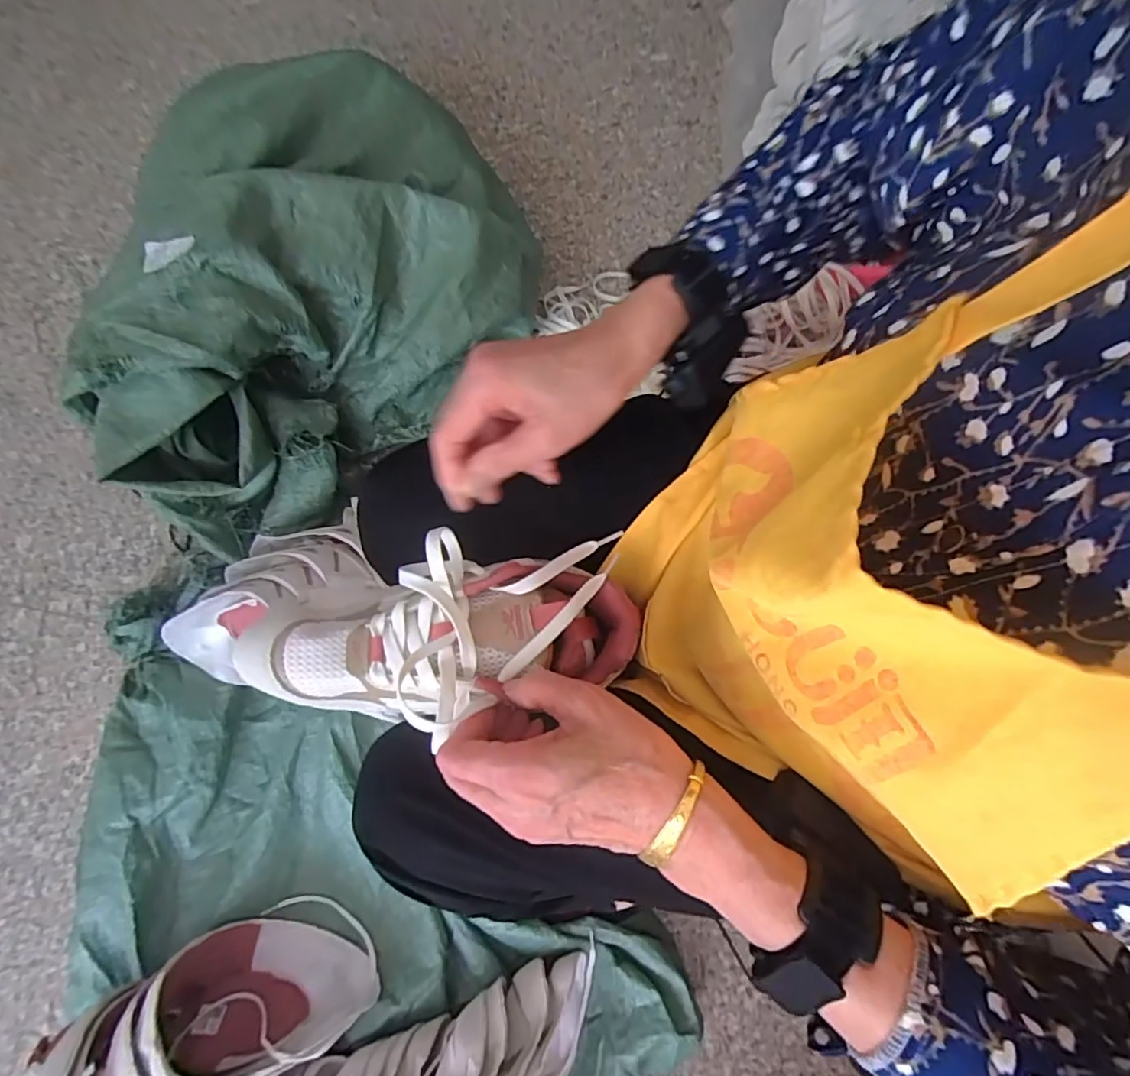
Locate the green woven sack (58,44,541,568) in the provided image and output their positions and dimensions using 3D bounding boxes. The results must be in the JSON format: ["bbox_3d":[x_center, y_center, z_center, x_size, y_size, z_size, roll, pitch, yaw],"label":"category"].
[{"bbox_3d":[-0.325,-0.314,0.709,0.607,0.248,0.367,-39,74,-14],"label":"green woven sack"}]

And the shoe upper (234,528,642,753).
[{"bbox_3d":[-0.081,0.060,0.348,0.249,0.071,0.108,-9,75,-5],"label":"shoe upper"}]

